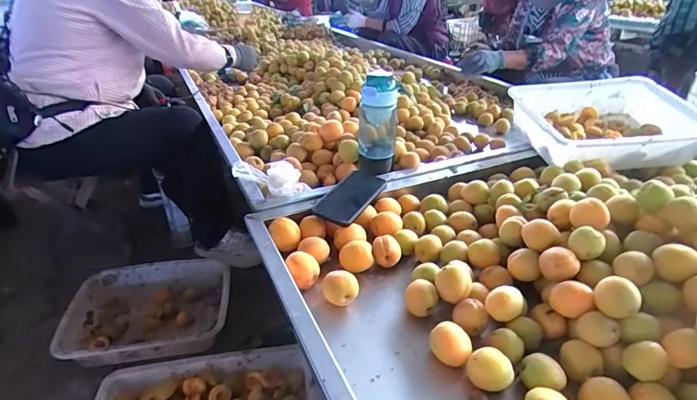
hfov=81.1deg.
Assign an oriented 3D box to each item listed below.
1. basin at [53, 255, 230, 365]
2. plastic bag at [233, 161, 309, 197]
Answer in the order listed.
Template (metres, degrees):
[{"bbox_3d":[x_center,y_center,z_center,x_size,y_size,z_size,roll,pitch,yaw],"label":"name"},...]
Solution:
[{"bbox_3d":[-0.524,0.299,1.081,0.388,0.100,0.308,-4,31,-6],"label":"basin"},{"bbox_3d":[-0.147,-0.044,0.800,0.157,0.035,0.086,25,39,35],"label":"plastic bag"}]

